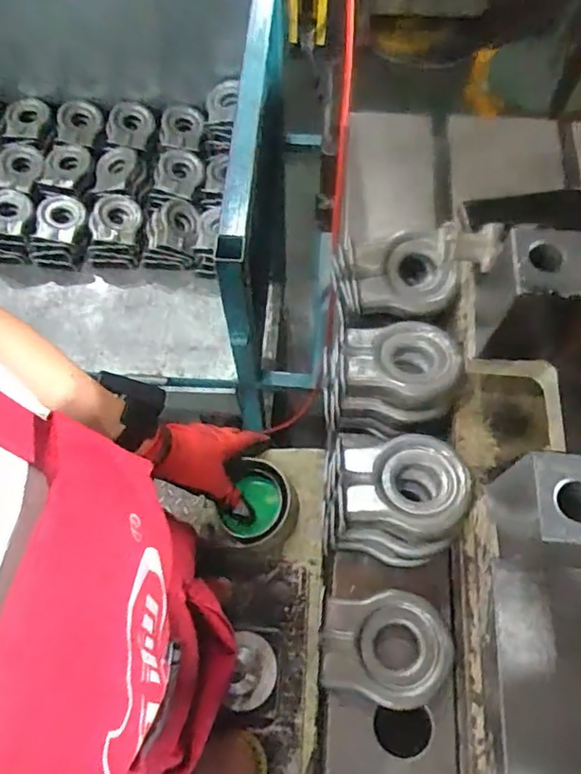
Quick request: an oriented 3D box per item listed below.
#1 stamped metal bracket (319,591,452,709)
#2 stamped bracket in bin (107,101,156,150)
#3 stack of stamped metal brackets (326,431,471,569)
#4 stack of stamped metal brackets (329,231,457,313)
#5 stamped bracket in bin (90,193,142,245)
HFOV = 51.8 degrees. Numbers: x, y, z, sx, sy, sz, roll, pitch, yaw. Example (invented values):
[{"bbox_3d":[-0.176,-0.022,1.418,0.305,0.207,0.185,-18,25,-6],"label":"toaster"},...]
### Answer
[{"bbox_3d":[0.085,0.237,0.542,0.116,0.015,0.091,-1,67,-1],"label":"stamped metal bracket"},{"bbox_3d":[-0.353,-0.578,1.319,0.093,0.026,0.120,7,67,3],"label":"stamped bracket in bin"},{"bbox_3d":[0.094,0.100,0.566,0.125,0.065,0.114,14,67,5],"label":"stack of stamped metal brackets"},{"bbox_3d":[0.112,-0.124,0.663,0.128,0.057,0.088,6,67,2],"label":"stack of stamped metal brackets"},{"bbox_3d":[-0.362,-0.344,1.226,0.099,0.028,0.122,1,67,0],"label":"stamped bracket in bin"}]

